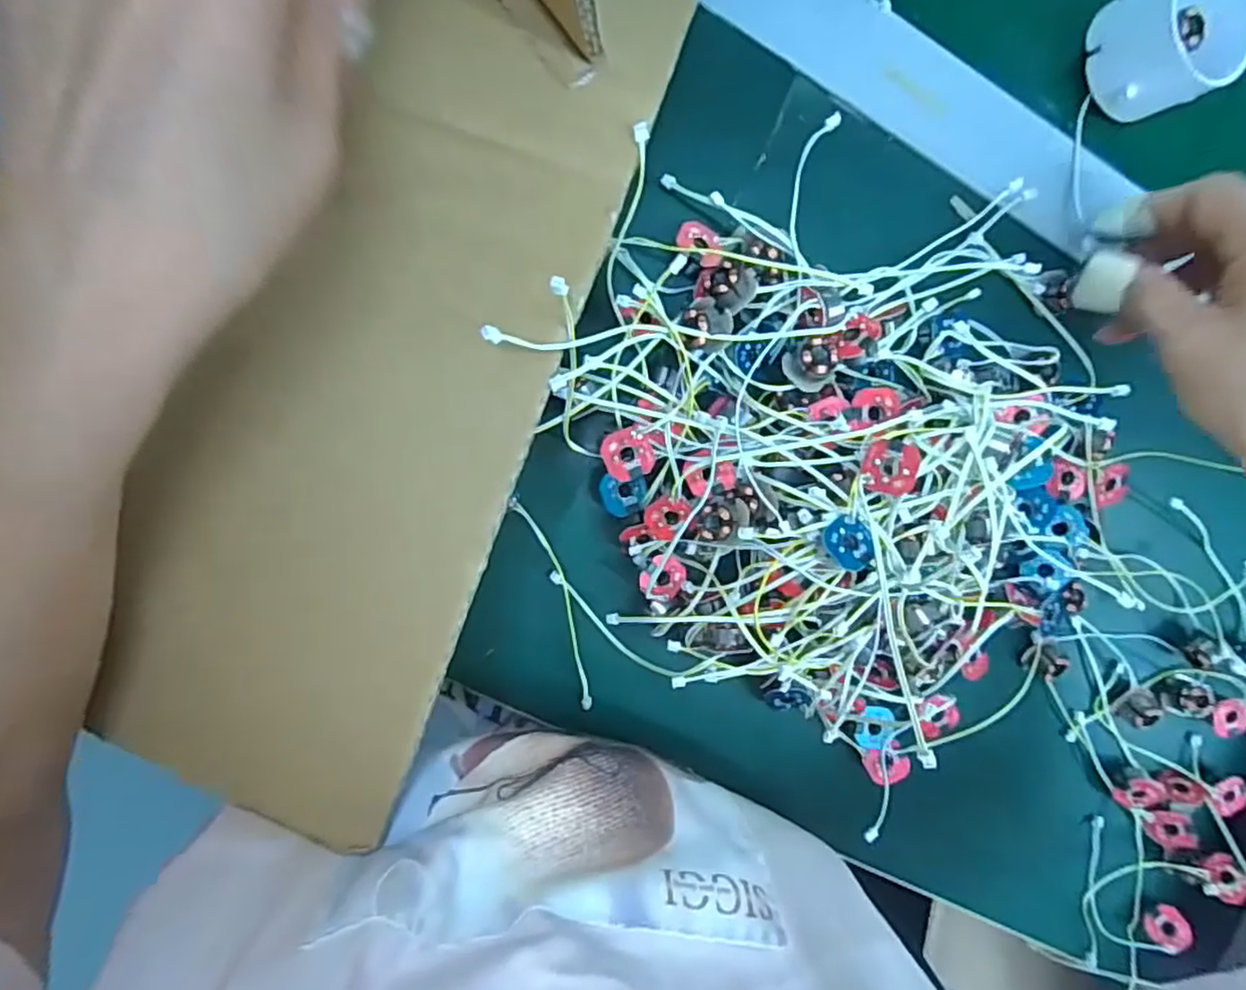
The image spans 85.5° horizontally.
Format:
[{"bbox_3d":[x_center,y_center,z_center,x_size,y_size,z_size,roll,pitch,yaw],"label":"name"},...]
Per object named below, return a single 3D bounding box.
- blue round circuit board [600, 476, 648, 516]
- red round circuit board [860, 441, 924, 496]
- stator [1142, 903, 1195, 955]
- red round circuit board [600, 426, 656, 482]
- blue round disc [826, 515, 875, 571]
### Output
[{"bbox_3d":[0.000,0.001,0.285,0.020,0.009,0.017,4,96,-7],"label":"blue round circuit board"},{"bbox_3d":[0.096,-0.010,0.242,0.019,0.005,0.019,15,98,27],"label":"red round circuit board"},{"bbox_3d":[0.281,0.224,0.347,0.021,0.005,0.020,-45,54,-5],"label":"stator"},{"bbox_3d":[0.002,-0.016,0.261,0.020,0.004,0.019,-1,96,-7],"label":"red round circuit board"},{"bbox_3d":[0.082,0.017,0.242,0.018,0.004,0.017,36,67,-2],"label":"blue round disc"}]

